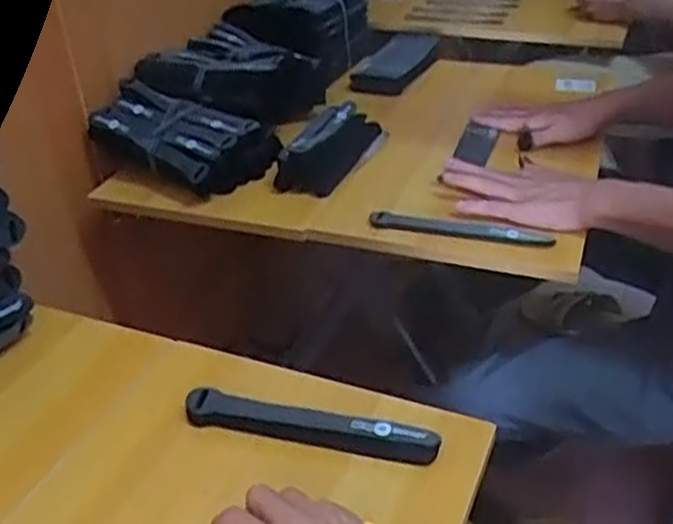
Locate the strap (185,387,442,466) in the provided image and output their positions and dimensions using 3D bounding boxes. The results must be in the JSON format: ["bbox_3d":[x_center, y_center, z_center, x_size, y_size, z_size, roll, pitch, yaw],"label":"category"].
[{"bbox_3d":[-0.021,0.126,0.574,0.197,0.023,0.024,5,33,13],"label":"strap"}]

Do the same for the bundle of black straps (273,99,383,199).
[{"bbox_3d":[-0.001,-0.150,0.948,0.080,0.043,0.183,14,36,25],"label":"bundle of black straps"}]

